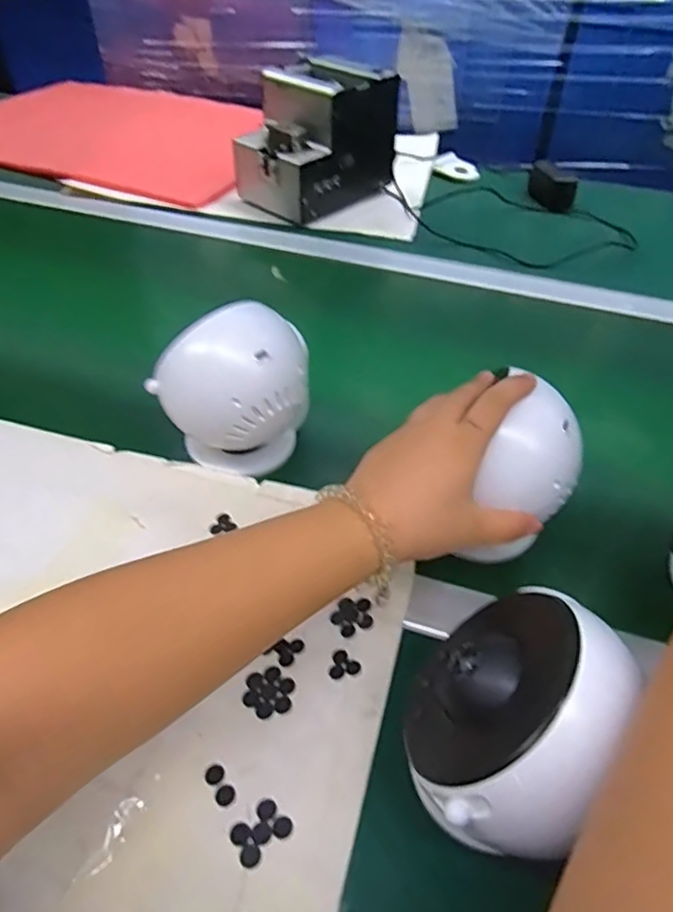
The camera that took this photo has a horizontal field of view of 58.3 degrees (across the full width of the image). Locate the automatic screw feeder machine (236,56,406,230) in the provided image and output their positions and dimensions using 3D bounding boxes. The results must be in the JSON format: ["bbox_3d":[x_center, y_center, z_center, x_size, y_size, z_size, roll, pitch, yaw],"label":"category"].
[{"bbox_3d":[-0.024,-0.412,0.796,0.132,0.154,0.181,30,46,32],"label":"automatic screw feeder machine"}]

